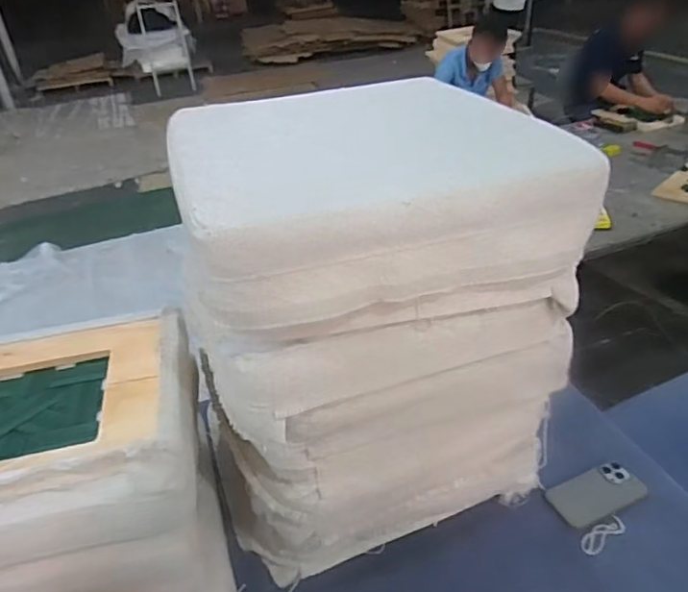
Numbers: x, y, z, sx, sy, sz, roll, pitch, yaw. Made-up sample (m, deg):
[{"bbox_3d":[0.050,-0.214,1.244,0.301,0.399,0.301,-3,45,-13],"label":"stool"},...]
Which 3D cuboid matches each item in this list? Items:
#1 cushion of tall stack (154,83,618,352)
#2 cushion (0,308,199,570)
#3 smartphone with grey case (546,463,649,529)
[{"bbox_3d":[0.018,-0.153,0.752,0.441,0.142,0.444,-15,35,-14],"label":"cushion of tall stack"},{"bbox_3d":[-0.438,0.165,0.754,0.451,0.087,0.403,-11,34,-9],"label":"cushion"},{"bbox_3d":[0.431,0.334,0.957,0.165,0.012,0.083,-17,36,-17],"label":"smartphone with grey case"}]

